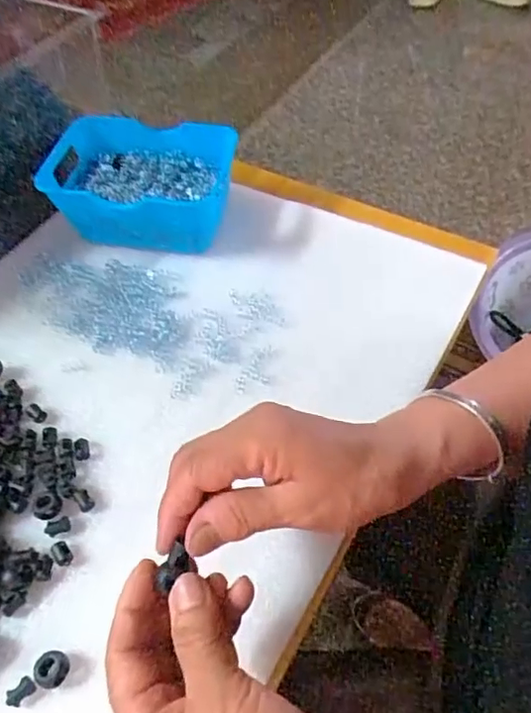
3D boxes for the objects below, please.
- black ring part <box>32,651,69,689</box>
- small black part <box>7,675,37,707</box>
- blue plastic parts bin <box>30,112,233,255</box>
[{"bbox_3d":[-0.117,0.171,0.310,0.016,0.012,0.017,-2,54,3],"label":"black ring part"},{"bbox_3d":[-0.132,0.181,0.307,0.010,0.007,0.015,38,65,24],"label":"small black part"},{"bbox_3d":[-0.105,-0.149,0.499,0.150,0.064,0.102,3,54,6],"label":"blue plastic parts bin"}]

